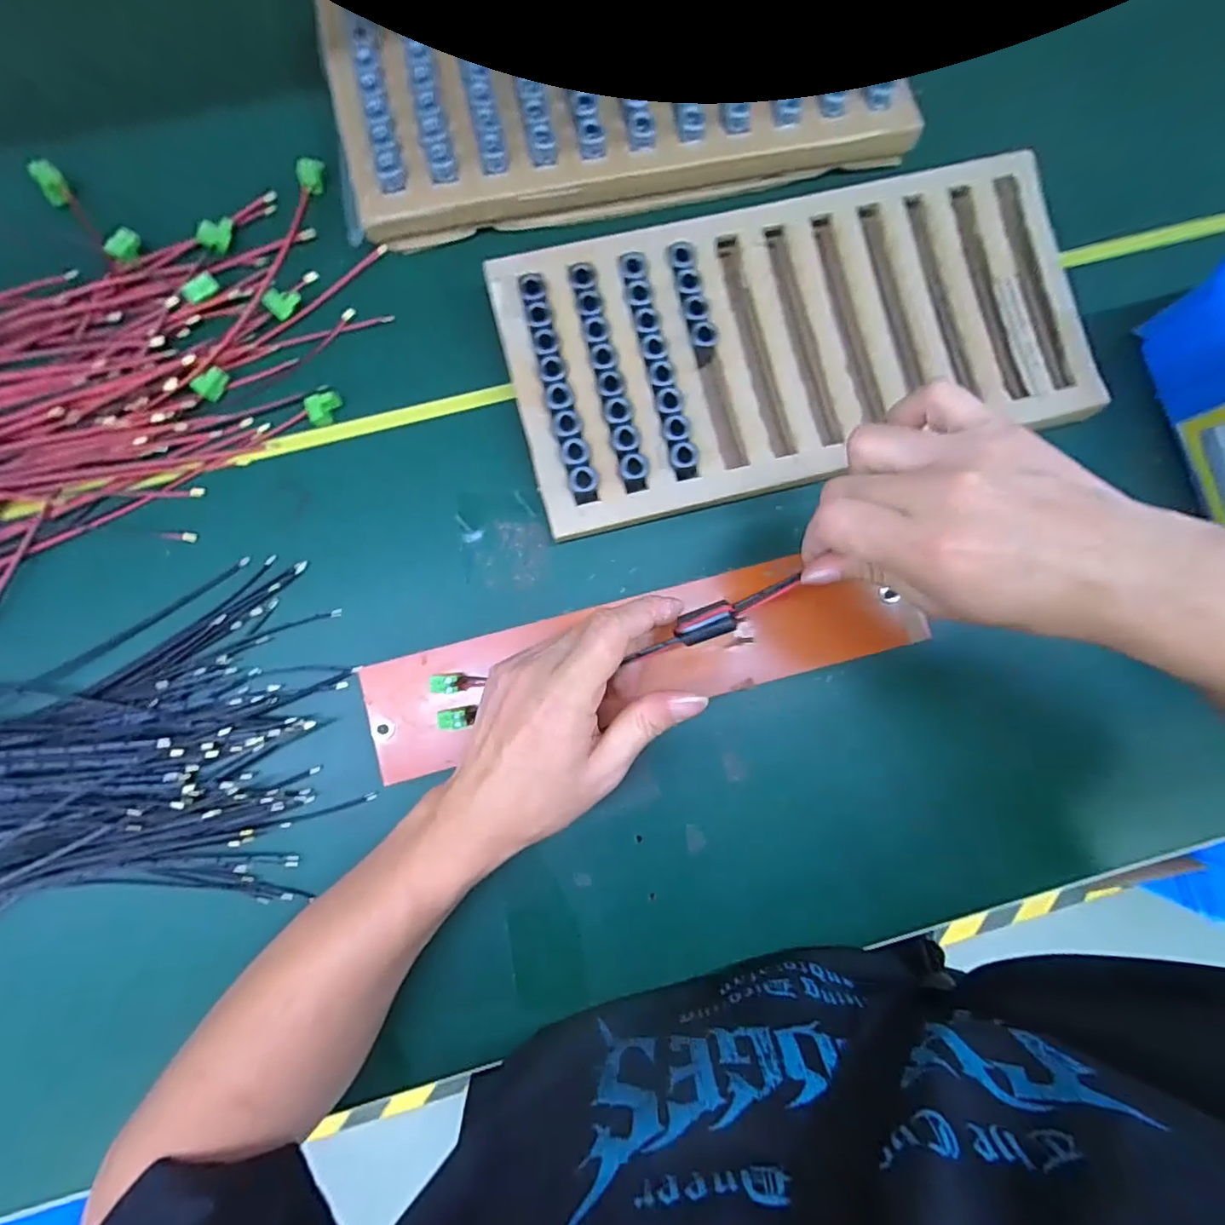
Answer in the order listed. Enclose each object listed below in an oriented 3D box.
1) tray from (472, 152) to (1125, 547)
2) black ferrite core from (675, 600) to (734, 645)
[{"bbox_3d":[0.117,-0.172,0.368,0.358,0.034,0.177,-14,89,-5],"label":"tray"},{"bbox_3d":[0.049,0.005,0.303,0.032,0.014,0.016,-21,98,14],"label":"black ferrite core"}]

